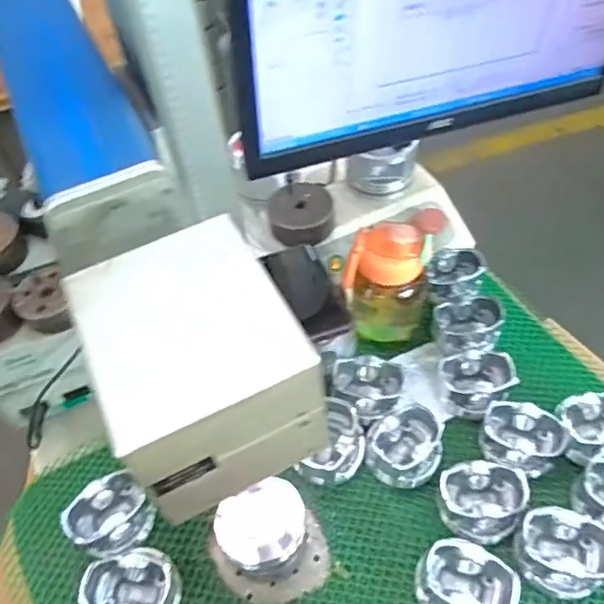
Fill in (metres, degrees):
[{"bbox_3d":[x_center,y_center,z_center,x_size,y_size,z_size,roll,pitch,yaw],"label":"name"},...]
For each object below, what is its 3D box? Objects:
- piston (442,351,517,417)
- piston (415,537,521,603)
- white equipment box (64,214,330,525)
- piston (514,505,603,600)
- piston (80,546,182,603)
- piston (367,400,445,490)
[{"bbox_3d":[0.206,0.098,0.688,0.082,0.062,0.071,-28,54,-17],"label":"piston"},{"bbox_3d":[0.153,0.265,0.542,0.089,0.045,0.077,13,53,15],"label":"piston"},{"bbox_3d":[-0.059,0.036,0.311,0.105,0.087,0.116,-24,53,-14],"label":"white equipment box"},{"bbox_3d":[0.254,0.242,0.560,0.087,0.050,0.073,19,55,19],"label":"piston"},{"bbox_3d":[-0.163,0.281,0.560,0.081,0.047,0.082,-2,51,3],"label":"piston"},{"bbox_3d":[0.113,0.157,0.633,0.074,0.052,0.076,-2,51,3],"label":"piston"}]

